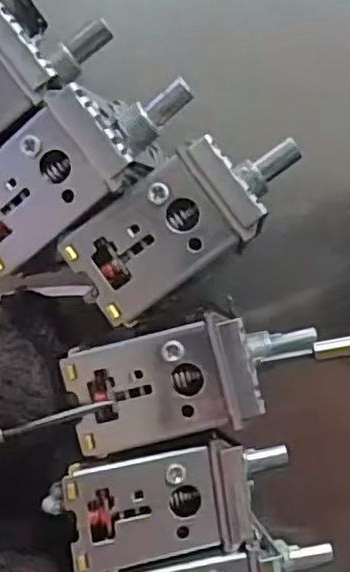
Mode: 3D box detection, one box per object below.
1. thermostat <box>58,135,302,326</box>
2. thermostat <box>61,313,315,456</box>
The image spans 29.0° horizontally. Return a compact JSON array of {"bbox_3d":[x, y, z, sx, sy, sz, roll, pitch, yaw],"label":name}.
[{"bbox_3d":[0.003,-0.015,0.142,0.051,0.018,0.022,-38,90,4],"label":"thermostat"},{"bbox_3d":[0.004,0.019,0.144,0.051,0.016,0.022,-14,91,3],"label":"thermostat"}]

